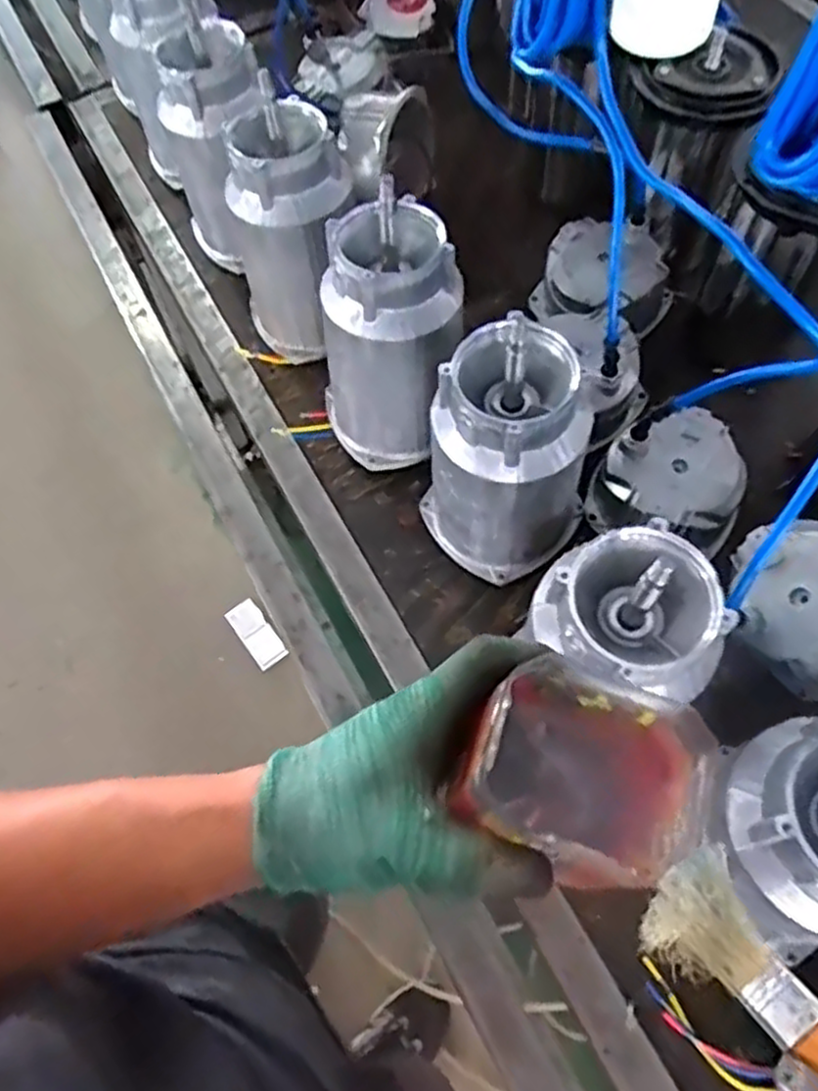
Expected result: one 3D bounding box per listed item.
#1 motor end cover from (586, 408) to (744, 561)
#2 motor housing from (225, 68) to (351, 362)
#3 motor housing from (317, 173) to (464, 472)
[{"bbox_3d":[0.237,-0.054,0.674,0.125,0.069,0.121,23,67,14],"label":"motor end cover"},{"bbox_3d":[-0.118,-0.297,0.739,0.112,0.230,0.115,-1,64,3],"label":"motor housing"},{"bbox_3d":[-0.019,-0.175,0.675,0.129,0.224,0.114,-9,63,-1],"label":"motor housing"}]

